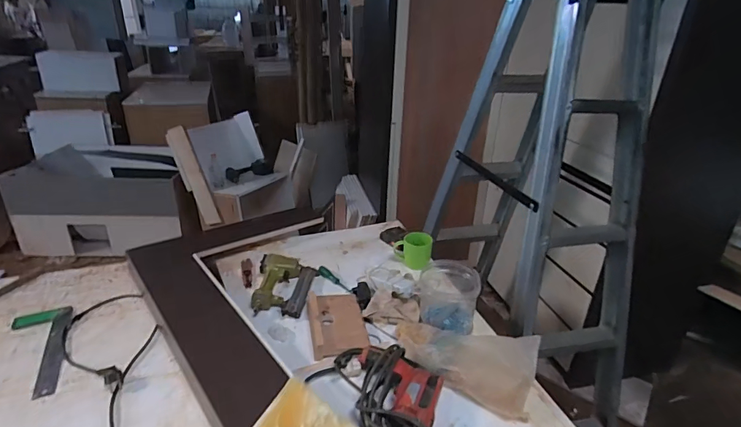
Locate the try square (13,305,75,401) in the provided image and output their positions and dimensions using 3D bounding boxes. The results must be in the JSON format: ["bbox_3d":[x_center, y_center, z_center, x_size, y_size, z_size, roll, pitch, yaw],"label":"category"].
[{"bbox_3d":[-0.781,0.326,0.970,0.120,0.010,0.324,-15,30,-28],"label":"try square"}]

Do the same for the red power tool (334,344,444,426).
[{"bbox_3d":[0.055,0.375,0.839,0.200,0.068,0.311,-14,29,-26],"label":"red power tool"}]

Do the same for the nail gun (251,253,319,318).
[{"bbox_3d":[-0.252,0.202,1.177,0.169,0.055,0.237,2,26,4],"label":"nail gun"}]

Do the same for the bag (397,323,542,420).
[{"bbox_3d":[0.191,0.311,0.902,0.314,0.092,0.147,12,28,23],"label":"bag"}]

